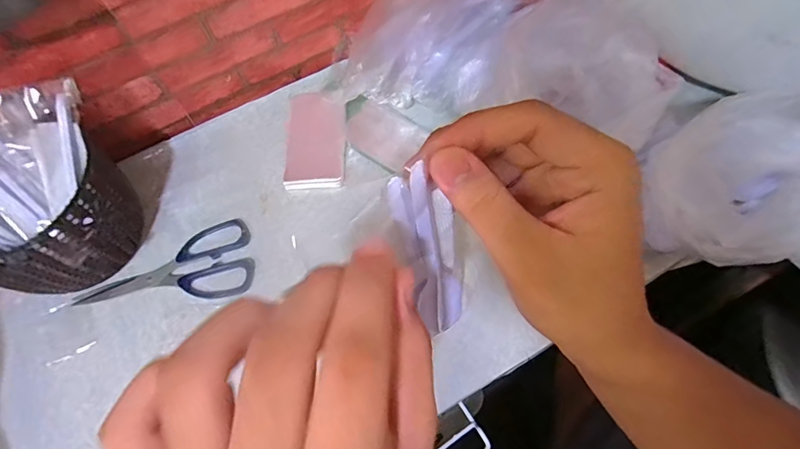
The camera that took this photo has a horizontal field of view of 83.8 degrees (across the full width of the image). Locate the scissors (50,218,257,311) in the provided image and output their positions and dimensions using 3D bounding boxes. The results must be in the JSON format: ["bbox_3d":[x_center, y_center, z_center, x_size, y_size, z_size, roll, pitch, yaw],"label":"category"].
[{"bbox_3d":[-0.248,0.053,0.462,0.188,0.004,0.082,-16,63,-4],"label":"scissors"}]

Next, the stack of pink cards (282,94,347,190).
[{"bbox_3d":[-0.100,-0.102,0.527,0.071,0.007,0.130,-4,63,2],"label":"stack of pink cards"}]

